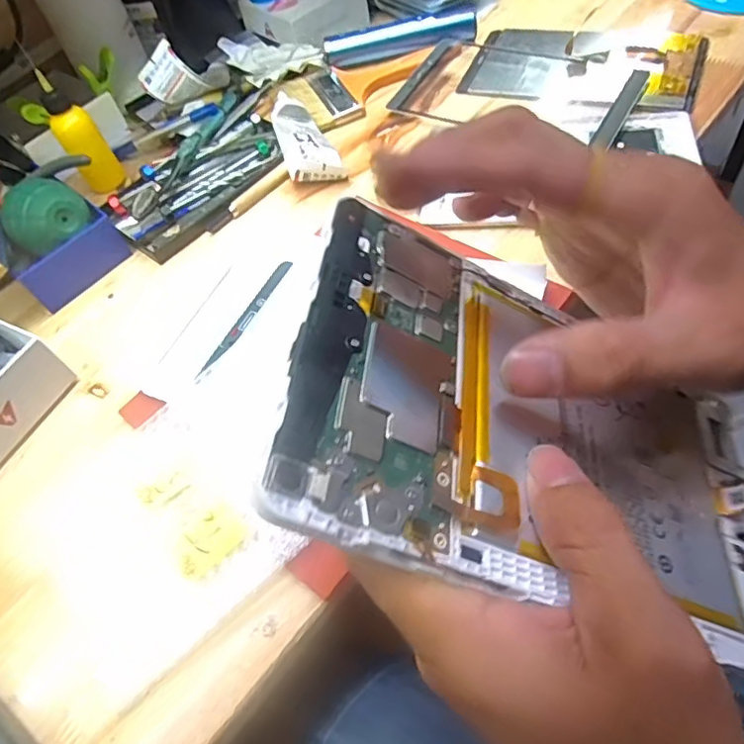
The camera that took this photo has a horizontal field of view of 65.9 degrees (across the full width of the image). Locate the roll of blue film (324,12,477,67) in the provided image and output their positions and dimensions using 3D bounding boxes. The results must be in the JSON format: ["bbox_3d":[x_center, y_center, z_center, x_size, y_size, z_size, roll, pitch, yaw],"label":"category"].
[{"bbox_3d":[0.028,-0.338,0.579,0.150,0.026,0.028,-15,55,0],"label":"roll of blue film"}]

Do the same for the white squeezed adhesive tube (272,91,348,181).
[{"bbox_3d":[-0.059,-0.207,0.504,0.045,0.021,0.104,-21,55,-4],"label":"white squeezed adhesive tube"}]

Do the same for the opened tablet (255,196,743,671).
[{"bbox_3d":[0.068,0.022,0.198,0.201,0.005,0.119,23,51,-18],"label":"opened tablet"}]

